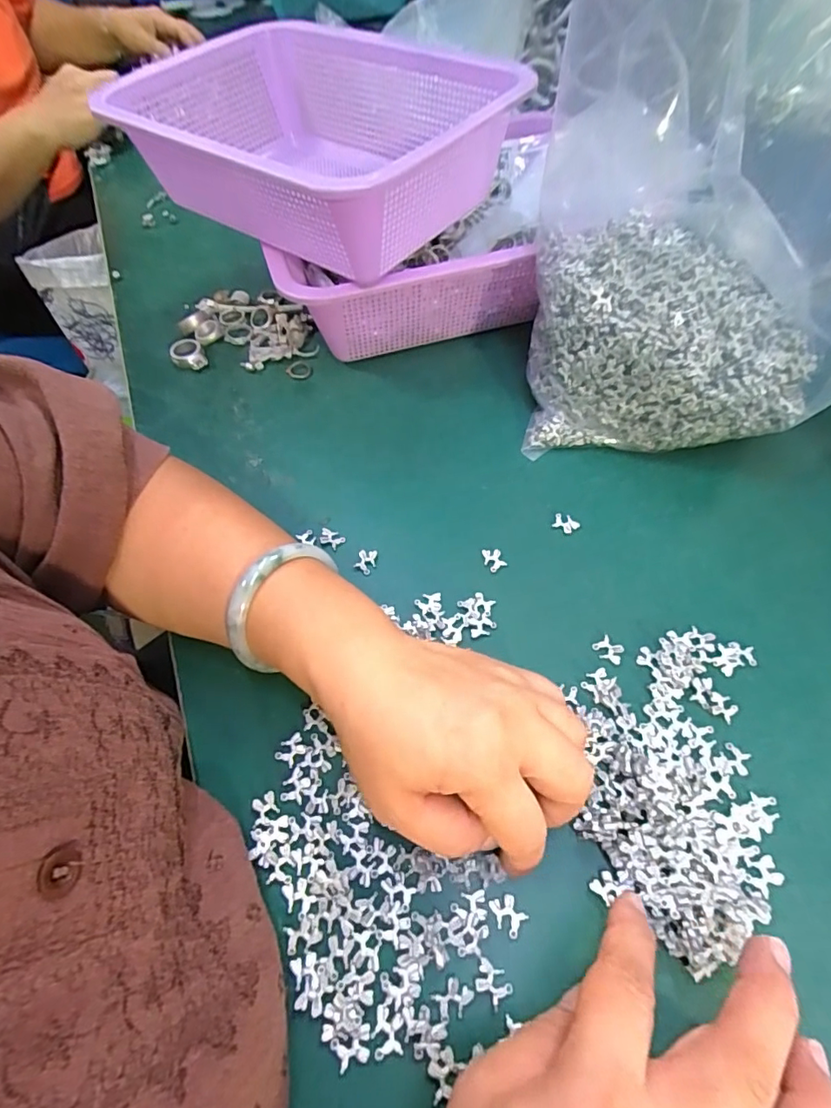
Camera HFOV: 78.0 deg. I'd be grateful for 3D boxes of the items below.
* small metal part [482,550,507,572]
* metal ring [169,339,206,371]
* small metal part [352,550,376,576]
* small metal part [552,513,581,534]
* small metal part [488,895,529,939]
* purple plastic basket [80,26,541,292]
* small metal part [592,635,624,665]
[{"bbox_3d":[0.048,0.002,0.319,0.012,0.004,0.015,-22,59,-10],"label":"small metal part"},{"bbox_3d":[-0.190,-0.165,0.429,0.025,0.014,0.031,-26,60,-12],"label":"metal ring"},{"bbox_3d":[-0.031,0.004,0.324,0.011,0.007,0.016,17,60,14],"label":"small metal part"},{"bbox_3d":[0.098,-0.019,0.333,0.016,0.004,0.011,20,61,15],"label":"small metal part"},{"bbox_3d":[0.040,0.157,0.224,0.012,0.004,0.016,-40,64,-19],"label":"small metal part"},{"bbox_3d":[-0.083,-0.293,0.365,0.279,0.068,0.192,32,67,20],"label":"purple plastic basket"},{"bbox_3d":[0.108,0.053,0.285,0.016,0.004,0.013,38,67,24],"label":"small metal part"}]

